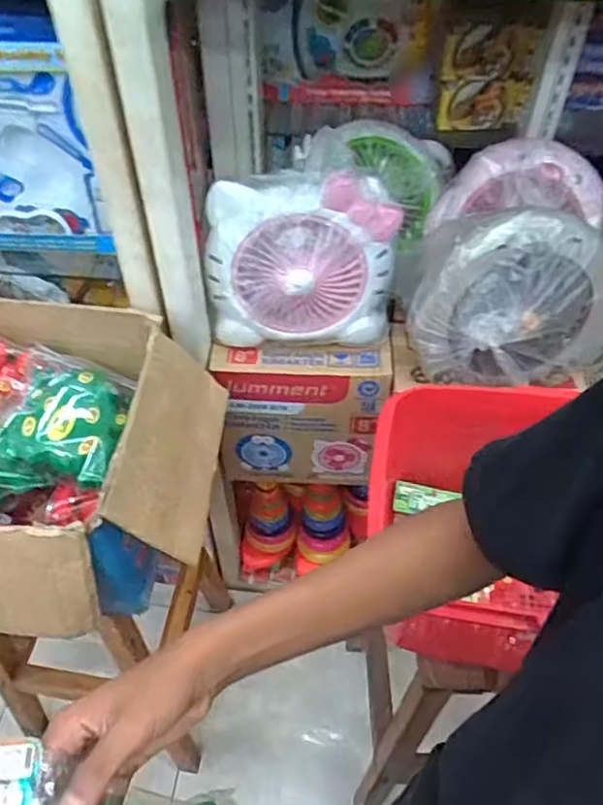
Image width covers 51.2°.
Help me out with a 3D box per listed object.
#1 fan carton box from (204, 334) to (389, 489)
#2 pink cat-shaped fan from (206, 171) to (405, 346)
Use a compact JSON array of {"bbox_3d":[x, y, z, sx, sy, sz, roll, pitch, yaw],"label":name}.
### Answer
[{"bbox_3d":[-0.001,0.020,1.019,0.253,0.275,0.073,4,49,3],"label":"fan carton box"},{"bbox_3d":[0.000,-0.194,0.864,0.244,0.233,0.081,5,49,4],"label":"pink cat-shaped fan"}]

